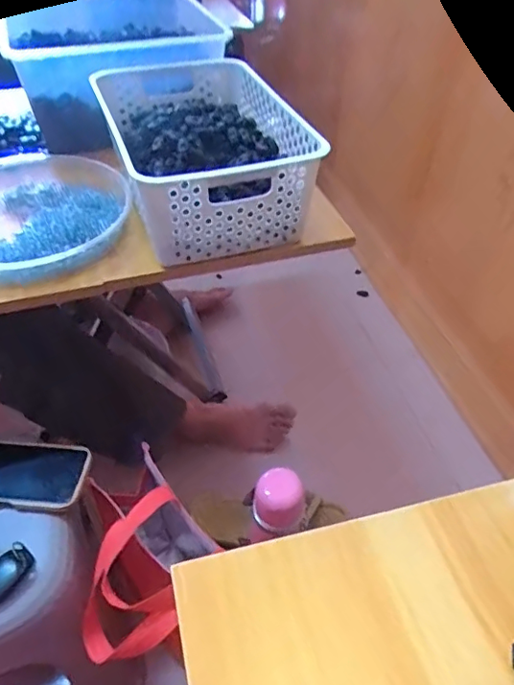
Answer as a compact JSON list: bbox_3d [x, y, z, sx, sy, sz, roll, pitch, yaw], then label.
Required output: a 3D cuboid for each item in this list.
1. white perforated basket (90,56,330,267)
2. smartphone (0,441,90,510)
[{"bbox_3d":[-0.073,-0.236,0.649,0.200,0.119,0.323,-15,46,-15],"label":"white perforated basket"},{"bbox_3d":[-0.281,0.150,0.620,0.161,0.019,0.085,0,44,-1],"label":"smartphone"}]

